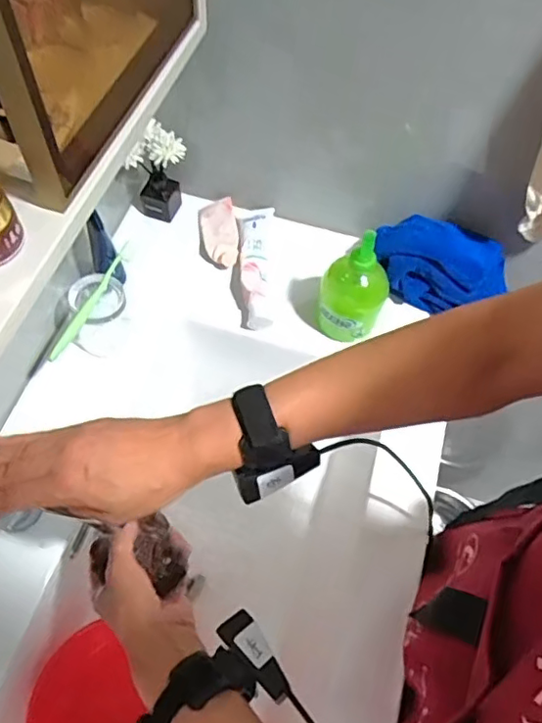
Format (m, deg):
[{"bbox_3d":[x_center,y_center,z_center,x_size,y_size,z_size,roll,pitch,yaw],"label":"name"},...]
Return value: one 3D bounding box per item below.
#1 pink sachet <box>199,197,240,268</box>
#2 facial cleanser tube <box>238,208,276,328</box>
[{"bbox_3d":[-0.074,-0.184,0.821,0.051,0.008,0.119,-16,61,8],"label":"pink sachet"},{"bbox_3d":[-0.018,-0.134,0.790,0.047,0.027,0.202,-1,55,-2],"label":"facial cleanser tube"}]

